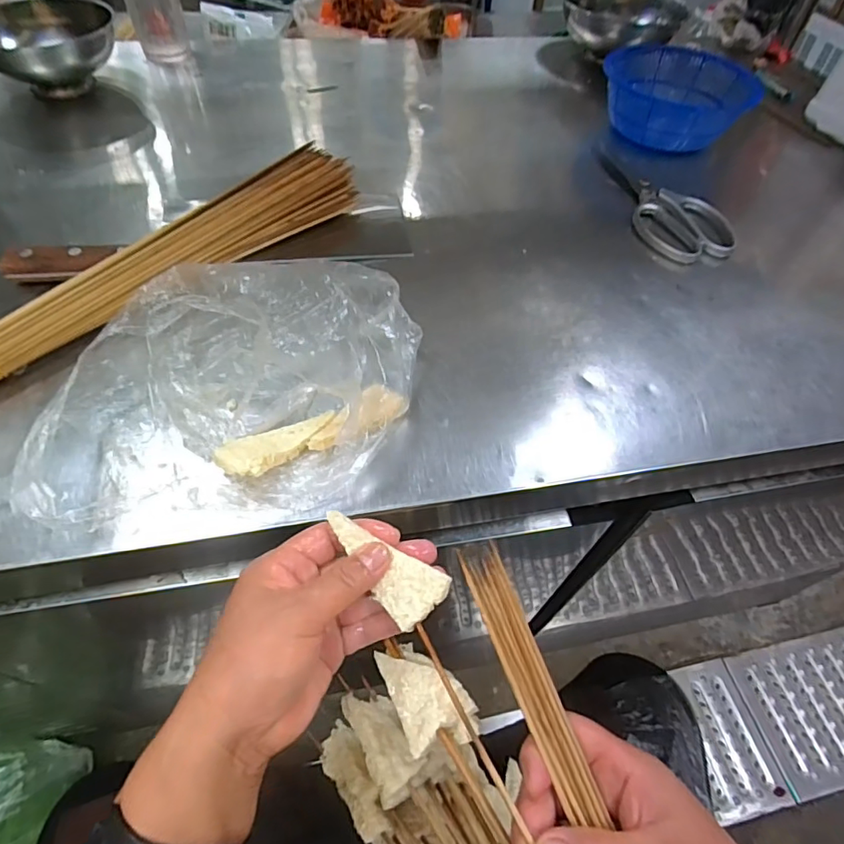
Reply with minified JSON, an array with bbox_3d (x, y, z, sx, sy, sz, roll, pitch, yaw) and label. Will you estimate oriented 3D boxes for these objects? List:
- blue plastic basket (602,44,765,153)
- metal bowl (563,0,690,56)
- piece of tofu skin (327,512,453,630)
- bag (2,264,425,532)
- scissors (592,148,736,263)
[{"bbox_3d":[0.317,-0.413,0.660,0.179,0.055,0.170,15,55,8],"label":"blue plastic basket"},{"bbox_3d":[0.305,-0.618,0.795,0.179,0.059,0.171,11,55,5],"label":"metal bowl"},{"bbox_3d":[-0.023,0.079,0.277,0.073,0.005,0.030,27,85,14],"label":"piece of tofu skin"},{"bbox_3d":[-0.119,-0.032,0.344,0.253,0.093,0.160,-13,55,-12],"label":"bag"},{"bbox_3d":[0.253,-0.239,0.556,0.092,0.011,0.184,-14,60,-8],"label":"scissors"}]

